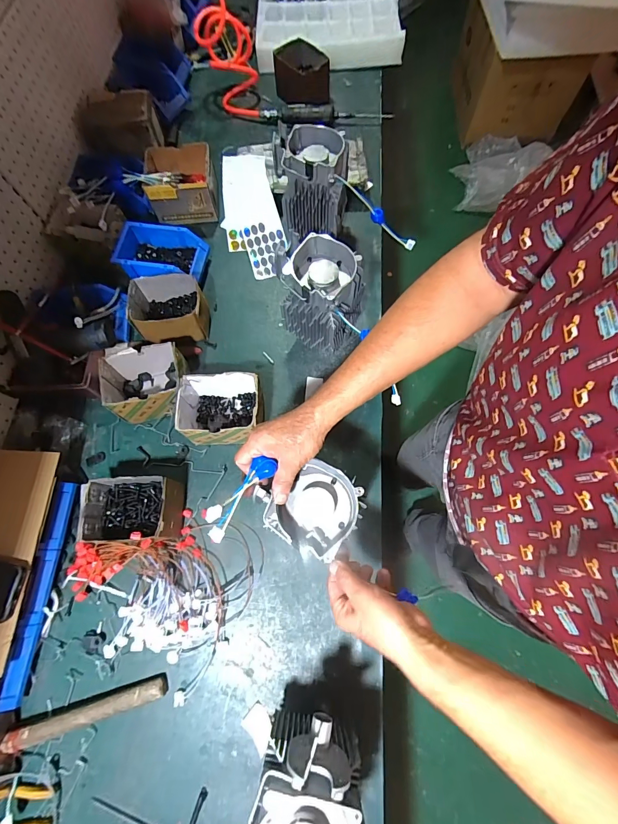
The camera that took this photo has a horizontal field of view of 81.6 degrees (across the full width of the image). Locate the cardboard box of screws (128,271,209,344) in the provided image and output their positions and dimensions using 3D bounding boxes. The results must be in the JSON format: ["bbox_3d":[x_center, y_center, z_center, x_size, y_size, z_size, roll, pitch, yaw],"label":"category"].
[{"bbox_3d":[-0.296,-0.213,0.770,0.152,0.100,0.117,-9,71,-1],"label":"cardboard box of screws"}]

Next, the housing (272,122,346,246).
[{"bbox_3d":[0.004,-0.484,0.766,0.131,0.178,0.131,-4,71,1],"label":"housing"}]

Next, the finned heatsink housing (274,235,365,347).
[{"bbox_3d":[0.022,-0.218,0.673,0.137,0.166,0.114,28,74,11],"label":"finned heatsink housing"}]

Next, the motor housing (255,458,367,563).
[{"bbox_3d":[0.004,0.124,0.483,0.121,0.052,0.113,35,76,13],"label":"motor housing"}]

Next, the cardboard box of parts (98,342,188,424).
[{"bbox_3d":[-0.314,-0.060,0.703,0.152,0.097,0.134,-11,71,-1],"label":"cardboard box of parts"}]

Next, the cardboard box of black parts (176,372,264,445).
[{"bbox_3d":[-0.166,-0.002,0.684,0.158,0.101,0.116,-3,71,1],"label":"cardboard box of black parts"}]

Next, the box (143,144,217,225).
[{"bbox_3d":[-0.304,-0.556,0.871,0.152,0.102,0.143,-6,71,1],"label":"box"}]

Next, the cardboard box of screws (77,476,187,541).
[{"bbox_3d":[-0.299,0.173,0.622,0.145,0.088,0.107,-7,71,0],"label":"cardboard box of screws"}]

